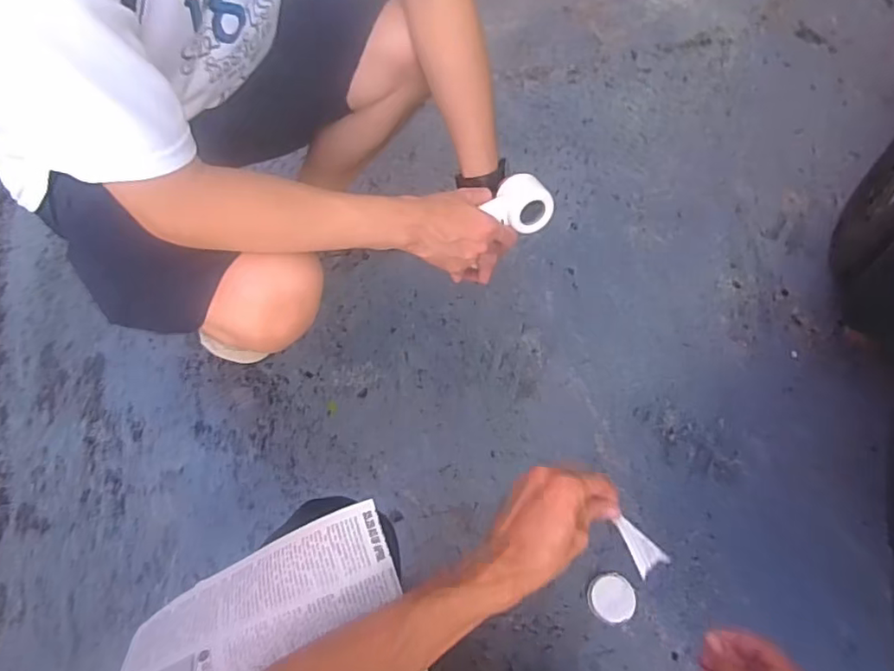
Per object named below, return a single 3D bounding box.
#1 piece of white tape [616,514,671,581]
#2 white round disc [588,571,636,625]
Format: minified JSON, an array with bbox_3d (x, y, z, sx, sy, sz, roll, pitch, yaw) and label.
[{"bbox_3d":[0.169,0.186,0.519,0.028,0.006,0.060,-38,94,9],"label":"piece of white tape"},{"bbox_3d":[0.231,0.367,0.820,0.065,0.005,0.062,0,56,-1],"label":"white round disc"}]

